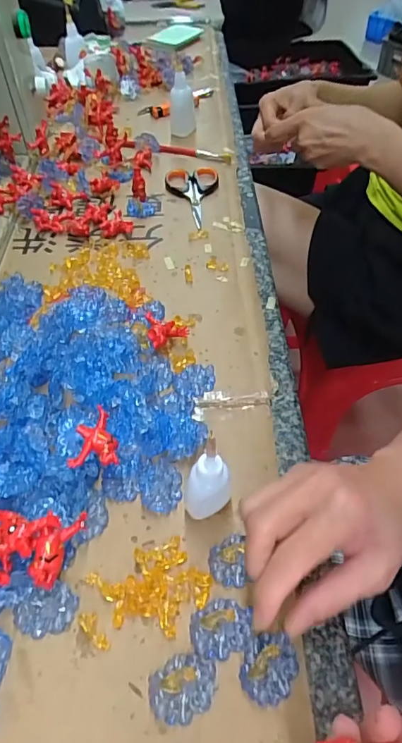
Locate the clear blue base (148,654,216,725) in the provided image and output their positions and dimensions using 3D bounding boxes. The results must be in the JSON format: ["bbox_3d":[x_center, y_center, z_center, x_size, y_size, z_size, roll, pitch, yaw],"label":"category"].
[{"bbox_3d":[-0.010,0.179,0.262,0.038,0.009,0.030,-23,56,-18],"label":"clear blue base"}]

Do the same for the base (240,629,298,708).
[{"bbox_3d":[0.040,0.172,0.268,0.030,0.010,0.036,25,56,17],"label":"base"}]

